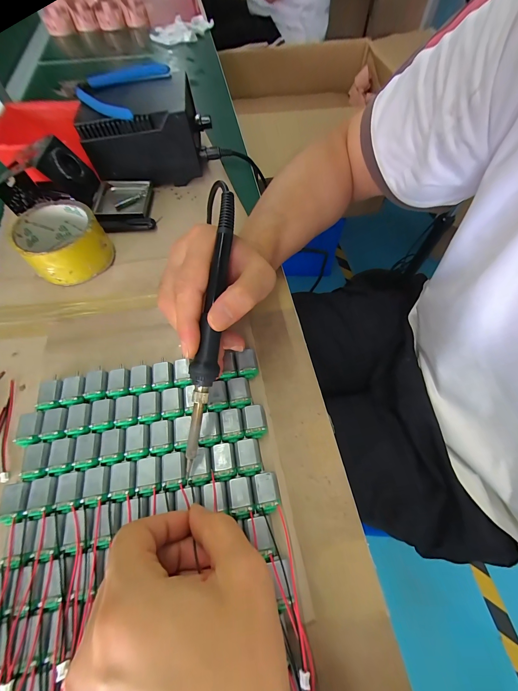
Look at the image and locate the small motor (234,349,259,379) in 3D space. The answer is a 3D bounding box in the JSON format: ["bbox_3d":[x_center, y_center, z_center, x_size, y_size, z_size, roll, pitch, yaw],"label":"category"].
[{"bbox_3d":[-0.011,0.019,0.259,0.018,0.016,0.026,-11,63,-5],"label":"small motor"}]

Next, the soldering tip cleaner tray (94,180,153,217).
[{"bbox_3d":[-0.186,-0.197,0.371,0.072,0.014,0.069,-4,63,-2],"label":"soldering tip cleaner tray"}]

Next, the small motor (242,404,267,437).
[{"bbox_3d":[-0.004,0.066,0.235,0.019,0.015,0.027,-9,63,-4],"label":"small motor"}]

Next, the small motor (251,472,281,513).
[{"bbox_3d":[0.005,0.112,0.210,0.019,0.013,0.027,-8,63,-4],"label":"small motor"}]

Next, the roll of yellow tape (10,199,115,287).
[{"bbox_3d":[-0.220,-0.119,0.309,0.081,0.044,0.084,0,63,0],"label":"roll of yellow tape"}]

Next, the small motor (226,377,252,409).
[{"bbox_3d":[-0.018,0.044,0.247,0.019,0.016,0.027,-13,64,-6],"label":"small motor"}]

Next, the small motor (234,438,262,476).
[{"bbox_3d":[-0.009,0.090,0.221,0.019,0.012,0.026,-8,63,-4],"label":"small motor"}]

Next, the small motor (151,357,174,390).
[{"bbox_3d":[-0.088,0.028,0.252,0.018,0.011,0.027,-10,63,-4],"label":"small motor"}]

